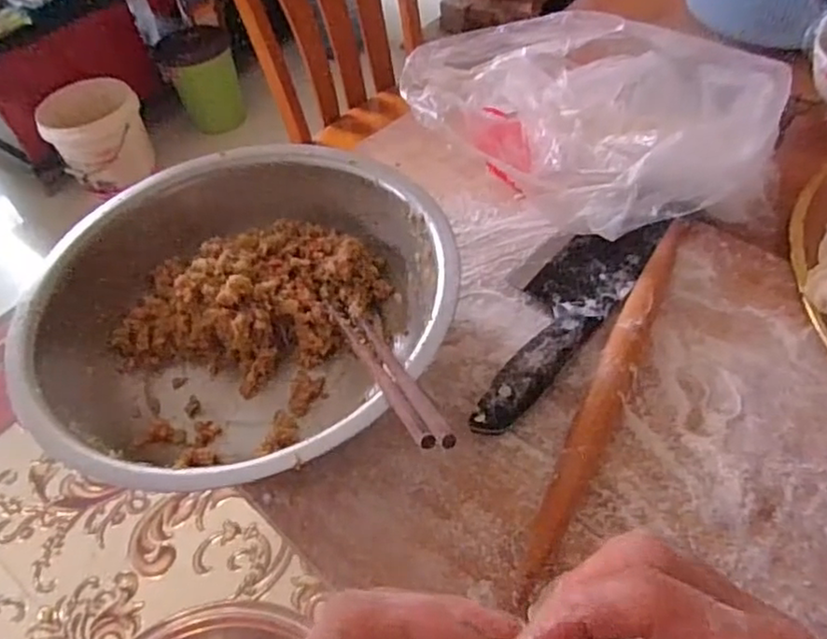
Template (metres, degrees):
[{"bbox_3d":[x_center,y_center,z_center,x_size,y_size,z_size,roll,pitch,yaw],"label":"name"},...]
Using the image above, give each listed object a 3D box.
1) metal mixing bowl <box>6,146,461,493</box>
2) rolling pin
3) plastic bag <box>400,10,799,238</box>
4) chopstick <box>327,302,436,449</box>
[{"bbox_3d":[-0.110,0.000,0.437,0.271,0.081,0.269,-3,51,4],"label":"metal mixing bowl"},{"bbox_3d":[0.133,0.036,0.416,0.021,0.026,0.306,21,56,22],"label":"rolling pin"},{"bbox_3d":[0.142,-0.172,0.527,0.284,0.100,0.192,35,62,29],"label":"plastic bag"},{"bbox_3d":[-0.025,0.025,0.363,0.008,0.006,0.184,-23,27,-12],"label":"chopstick"}]

